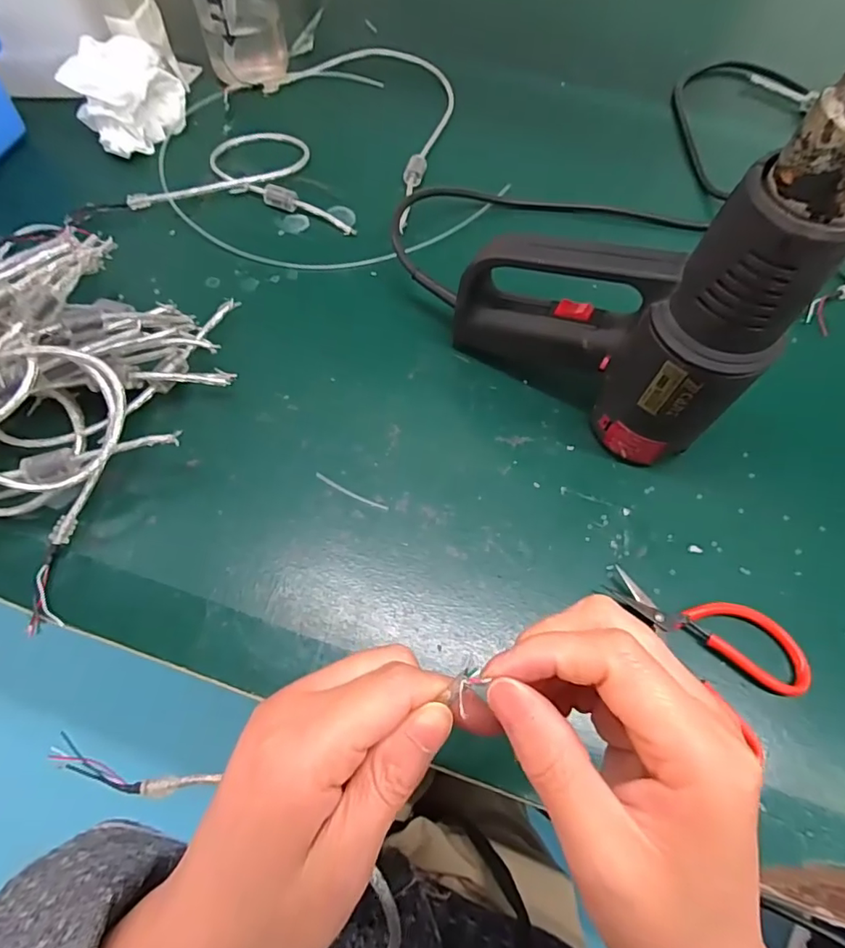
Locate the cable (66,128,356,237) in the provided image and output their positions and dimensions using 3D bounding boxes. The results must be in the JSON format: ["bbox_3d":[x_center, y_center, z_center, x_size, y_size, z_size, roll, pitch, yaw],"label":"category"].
[{"bbox_3d":[-0.172,-0.265,0.467,0.221,0.014,0.137,-1,65,-3],"label":"cable"}]

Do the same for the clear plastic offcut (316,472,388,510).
[{"bbox_3d":[-0.046,0.012,0.346,0.052,0.004,0.005,25,67,9],"label":"clear plastic offcut"}]

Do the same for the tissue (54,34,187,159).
[{"bbox_3d":[-0.255,-0.329,0.467,0.058,0.058,0.090,37,69,14],"label":"tissue"}]

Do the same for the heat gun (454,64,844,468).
[{"bbox_3d":[0.110,-0.107,0.286,0.179,0.224,0.058,35,68,13],"label":"heat gun"}]

